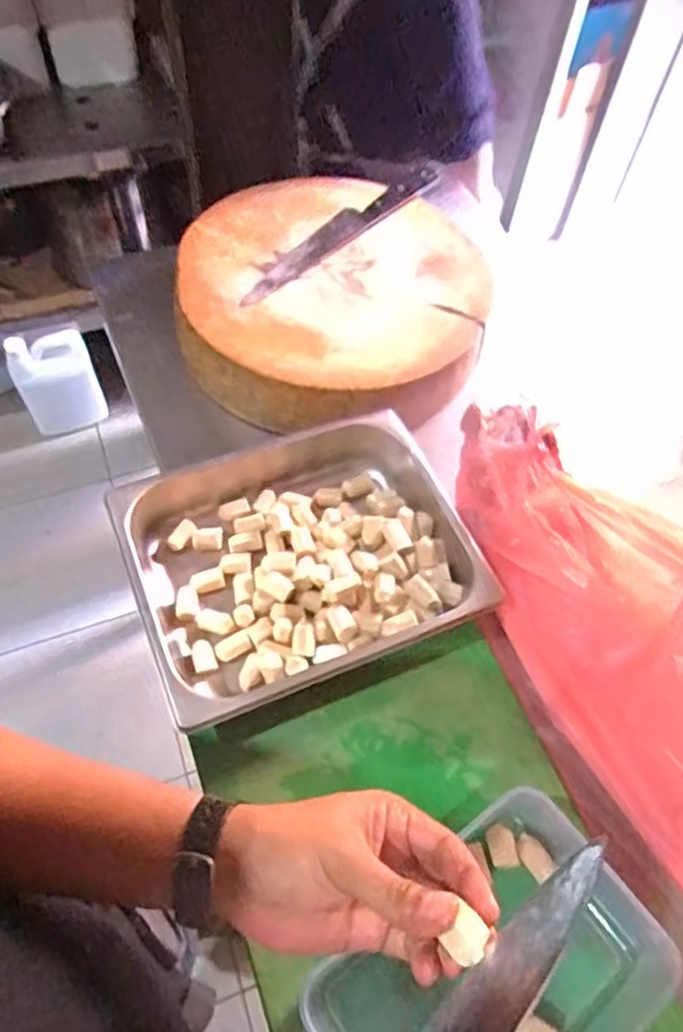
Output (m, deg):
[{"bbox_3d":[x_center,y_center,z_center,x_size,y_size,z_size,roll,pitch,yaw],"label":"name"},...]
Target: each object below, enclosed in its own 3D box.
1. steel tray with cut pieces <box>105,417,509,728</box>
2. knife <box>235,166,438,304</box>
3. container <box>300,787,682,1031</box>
[{"bbox_3d":[-0.039,0.044,0.713,0.332,0.068,0.265,-20,61,-15],"label":"steel tray with cut pieces"},{"bbox_3d":[-0.010,-0.365,0.892,0.321,0.032,0.049,-37,67,-23],"label":"knife"},{"bbox_3d":[0.114,0.347,0.522,0.259,0.079,0.169,-32,65,-21],"label":"container"}]

